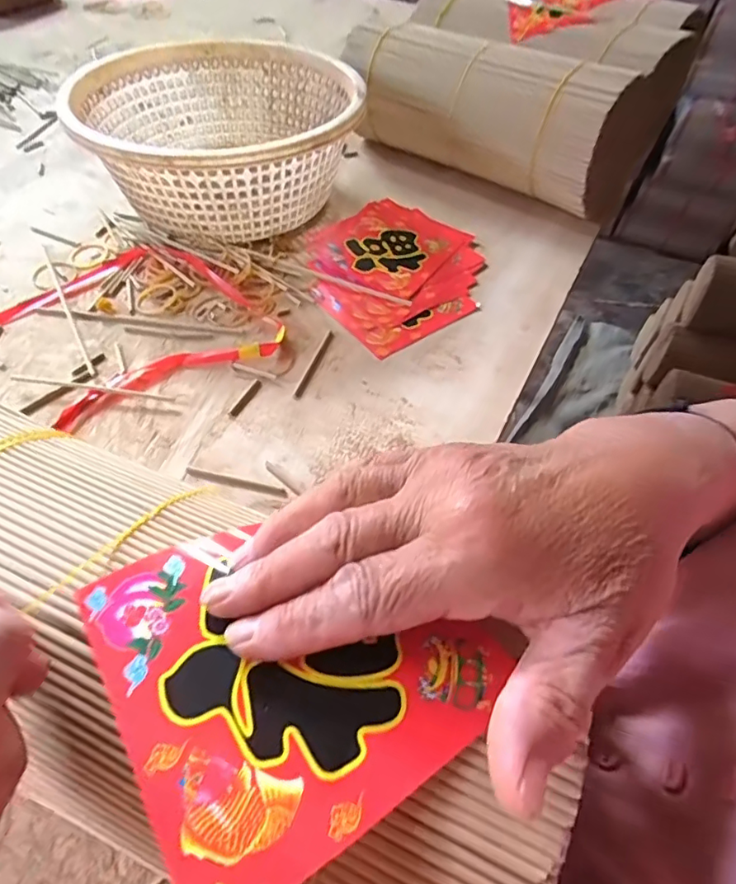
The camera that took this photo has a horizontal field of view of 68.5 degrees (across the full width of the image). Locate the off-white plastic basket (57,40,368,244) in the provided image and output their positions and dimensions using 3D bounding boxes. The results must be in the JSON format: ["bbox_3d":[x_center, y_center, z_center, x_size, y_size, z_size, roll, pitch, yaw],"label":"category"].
[{"bbox_3d":[-0.144,-0.299,0.550,0.257,0.111,0.263,-5,53,-5],"label":"off-white plastic basket"}]

